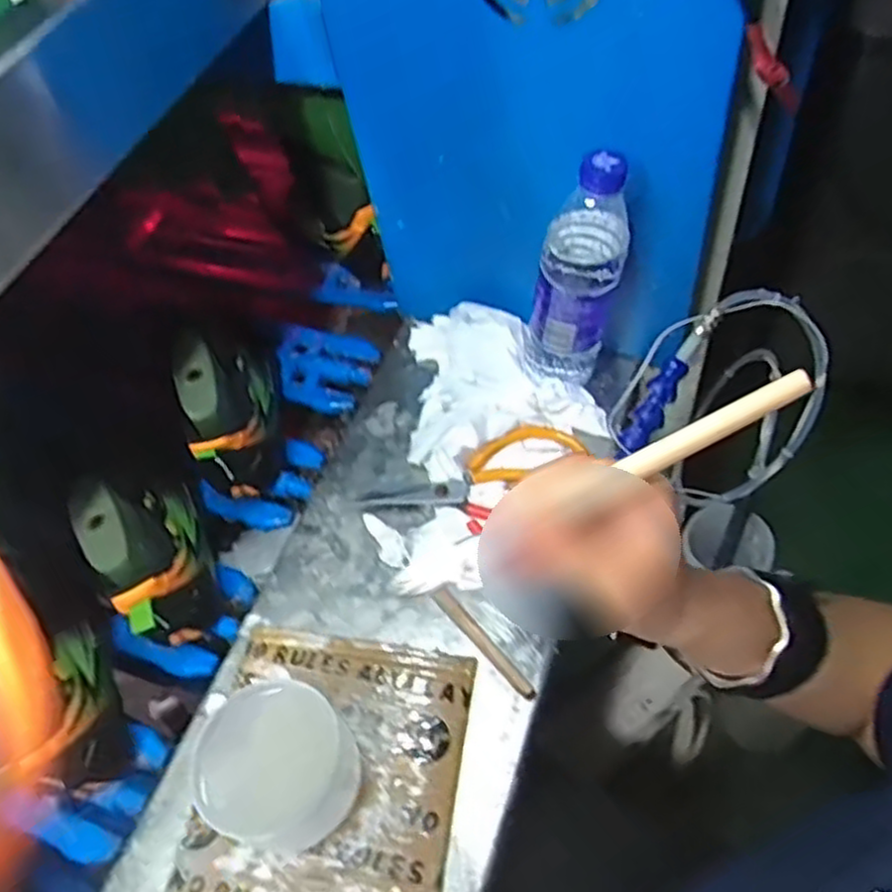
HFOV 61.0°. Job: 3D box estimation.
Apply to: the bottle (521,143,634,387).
[{"bbox_3d":[0.107,-0.137,0.618,0.080,0.224,0.067,6,56,9],"label":"bottle"}]

